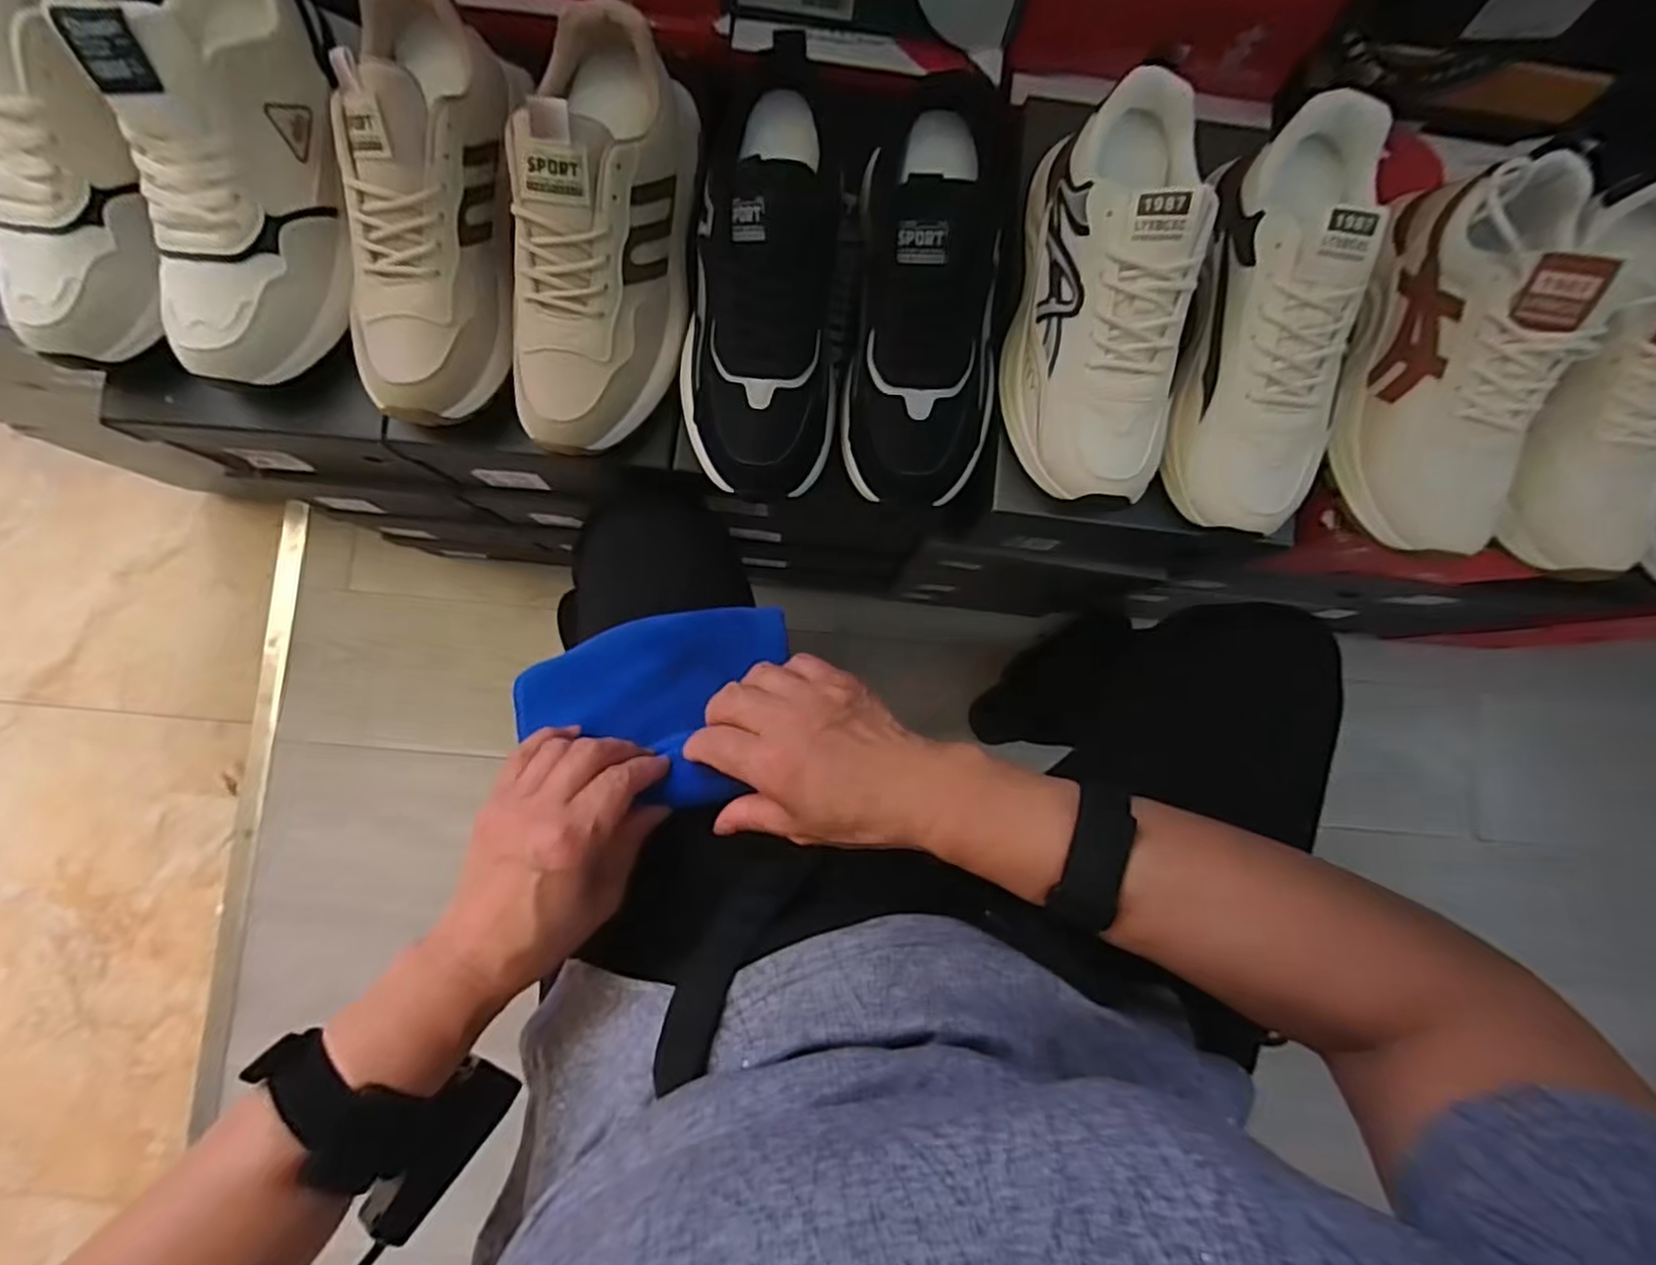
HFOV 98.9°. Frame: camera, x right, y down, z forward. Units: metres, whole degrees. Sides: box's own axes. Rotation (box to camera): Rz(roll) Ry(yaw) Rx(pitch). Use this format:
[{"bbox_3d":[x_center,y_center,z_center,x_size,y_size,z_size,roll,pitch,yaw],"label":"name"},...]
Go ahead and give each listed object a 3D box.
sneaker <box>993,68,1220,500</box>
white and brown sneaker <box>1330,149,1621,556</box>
[{"bbox_3d":[0.178,-0.210,0.443,0.091,0.108,0.239,9,85,-1],"label":"sneaker"},{"bbox_3d":[0.419,-0.174,0.454,0.098,0.100,0.231,18,85,0],"label":"white and brown sneaker"}]

